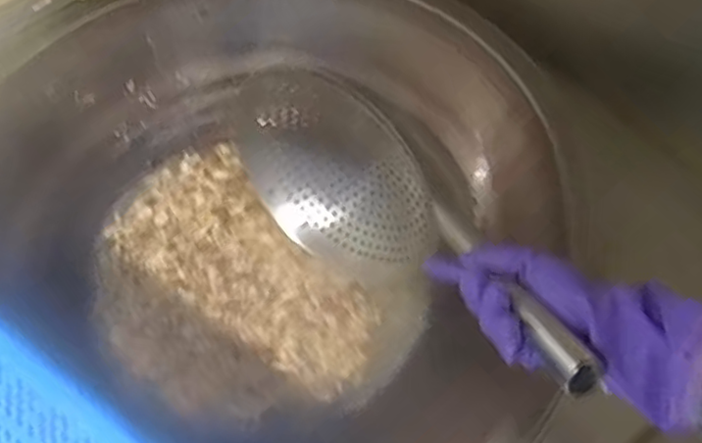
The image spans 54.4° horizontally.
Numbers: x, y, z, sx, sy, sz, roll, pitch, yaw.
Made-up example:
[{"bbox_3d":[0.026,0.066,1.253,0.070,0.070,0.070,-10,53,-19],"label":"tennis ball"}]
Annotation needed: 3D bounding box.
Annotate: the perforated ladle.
[{"bbox_3d":[0.055,0.015,0.694,0.137,0.168,0.509,-35,37,-15],"label":"perforated ladle"}]

